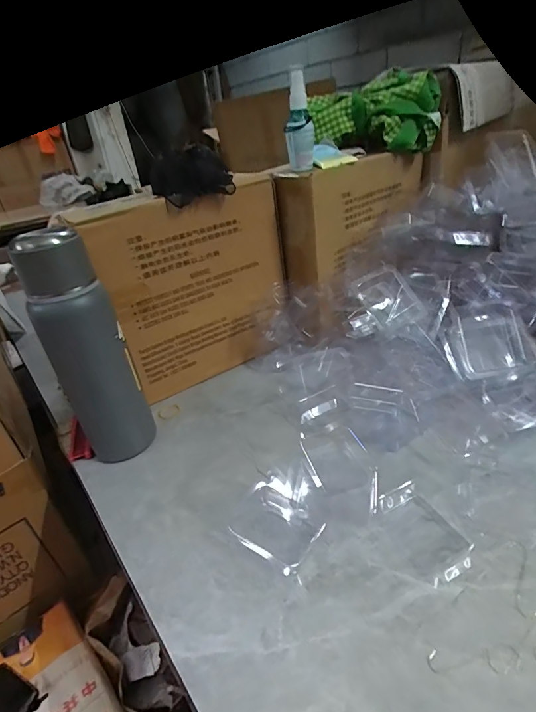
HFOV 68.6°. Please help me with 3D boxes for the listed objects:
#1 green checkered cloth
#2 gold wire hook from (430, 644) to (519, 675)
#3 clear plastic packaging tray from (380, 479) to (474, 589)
[{"bbox_3d":[0.171,-0.391,0.641,0.201,0.099,0.095,8,34,22],"label":"green checkered cloth"},{"bbox_3d":[0.145,0.213,0.278,0.063,0.004,0.016,-5,32,3],"label":"gold wire hook"},{"bbox_3d":[0.144,0.160,0.364,0.049,0.010,0.088,-17,33,-16],"label":"clear plastic packaging tray"}]

